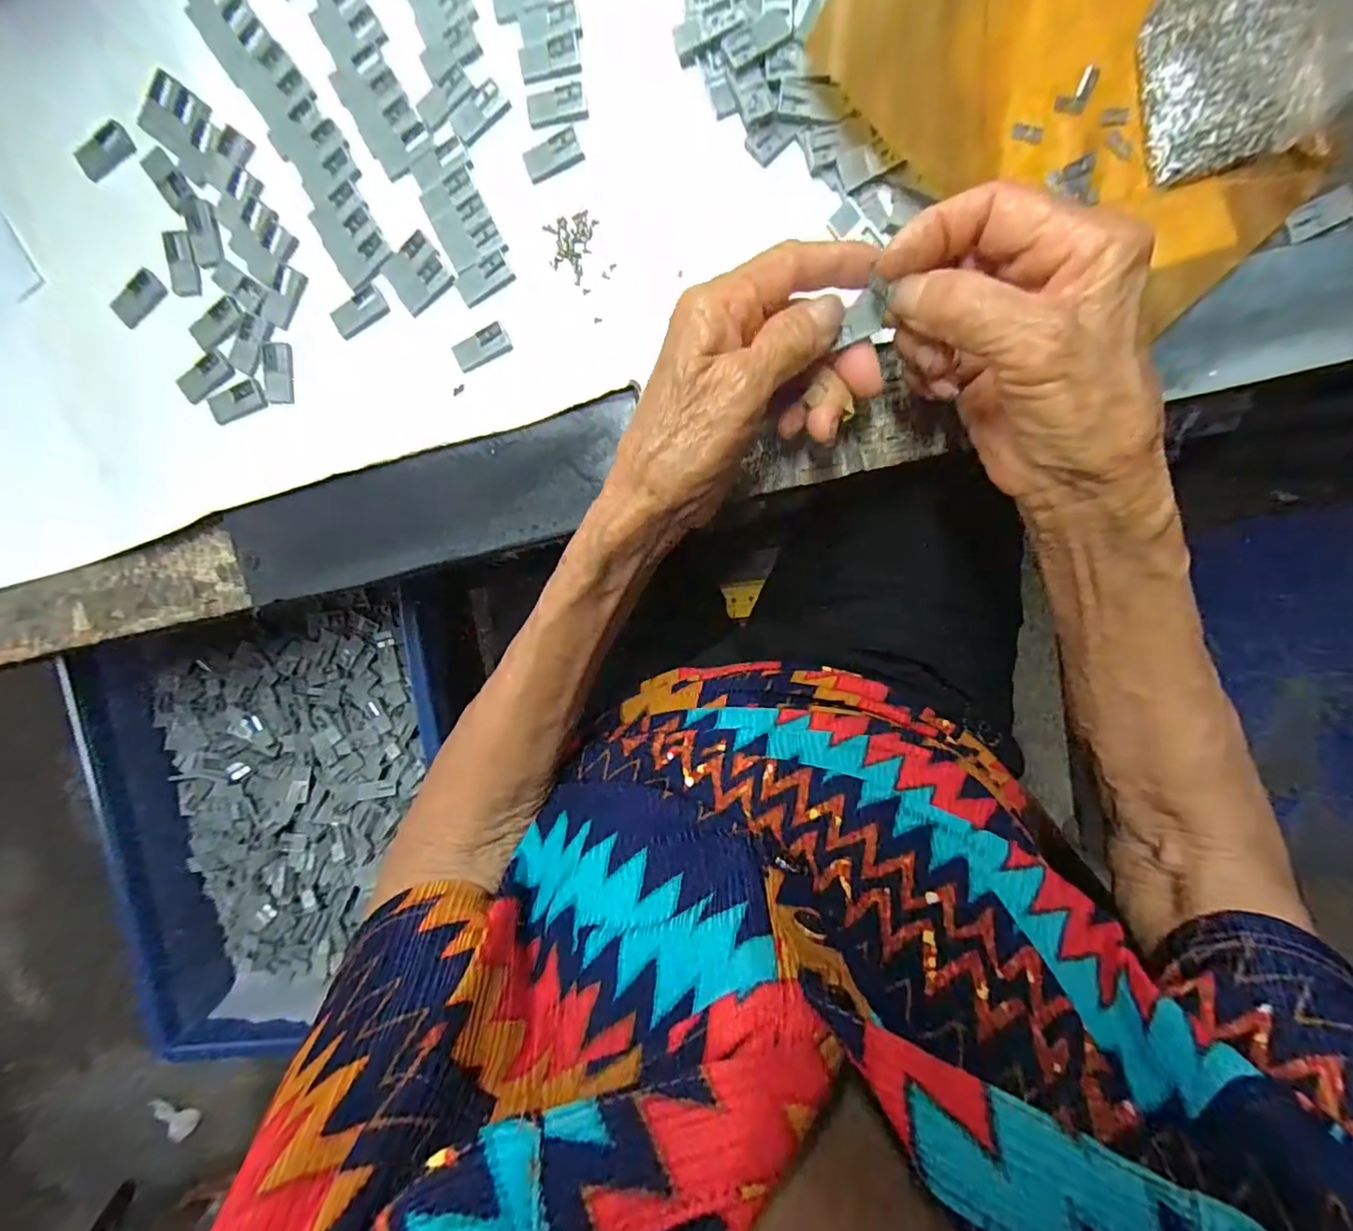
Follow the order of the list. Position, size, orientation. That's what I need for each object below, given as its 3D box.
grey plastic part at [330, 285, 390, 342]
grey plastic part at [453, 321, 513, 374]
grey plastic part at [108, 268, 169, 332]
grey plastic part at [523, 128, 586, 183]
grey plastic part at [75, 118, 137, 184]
[{"bbox_3d":[-0.153,-0.147,0.277,0.028,0.004,0.016,-37,92,6],"label":"grey plastic part"},{"bbox_3d":[-0.093,-0.129,0.276,0.027,0.004,0.014,-29,93,6],"label":"grey plastic part"},{"bbox_3d":[-0.262,-0.153,0.278,0.029,0.004,0.014,-37,92,6],"label":"grey plastic part"},{"bbox_3d":[-0.057,-0.211,0.262,0.026,0.004,0.014,-25,93,5],"label":"grey plastic part"},{"bbox_3d":[-0.271,-0.220,0.271,0.027,0.006,0.015,-36,92,6],"label":"grey plastic part"}]

